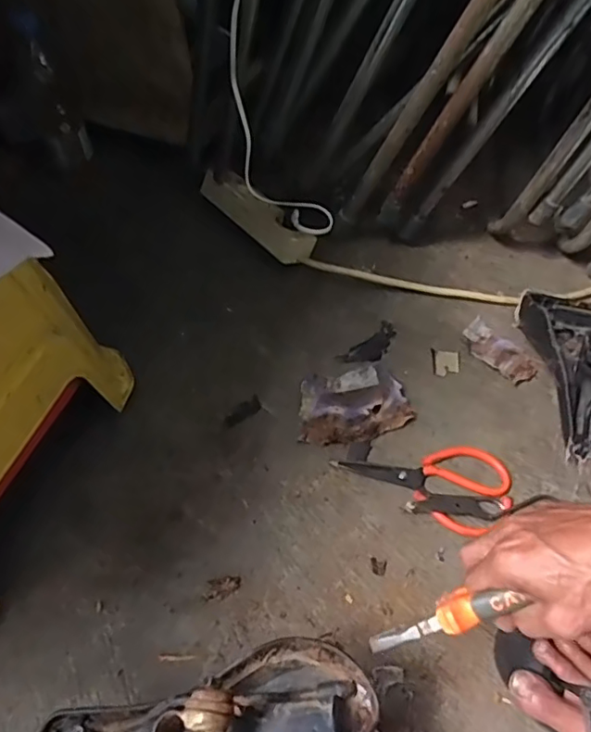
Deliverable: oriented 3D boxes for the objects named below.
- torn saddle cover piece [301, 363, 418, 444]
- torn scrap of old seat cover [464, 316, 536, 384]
[{"bbox_3d":[0.068,0.044,0.660,0.130,0.021,0.095,-9,56,-7],"label":"torn saddle cover piece"},{"bbox_3d":[0.266,-0.021,0.713,0.053,0.016,0.101,-39,64,-23],"label":"torn scrap of old seat cover"}]

